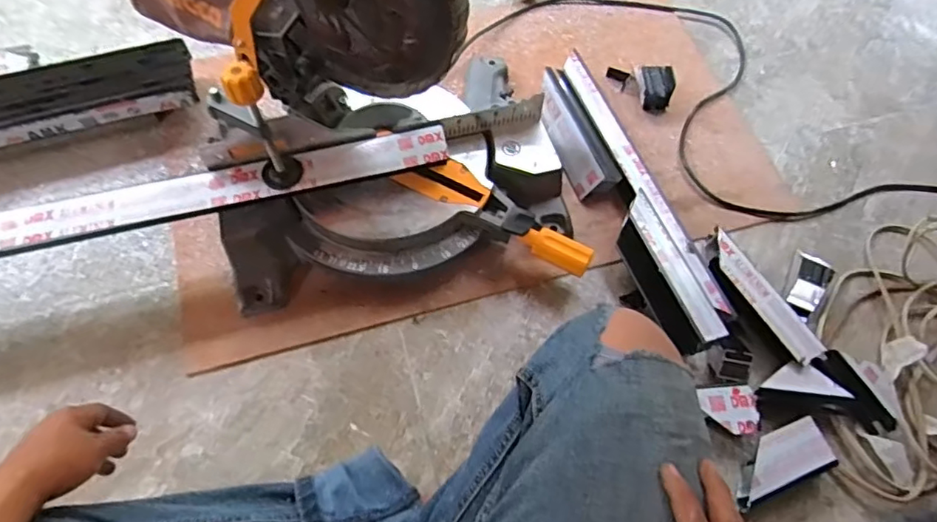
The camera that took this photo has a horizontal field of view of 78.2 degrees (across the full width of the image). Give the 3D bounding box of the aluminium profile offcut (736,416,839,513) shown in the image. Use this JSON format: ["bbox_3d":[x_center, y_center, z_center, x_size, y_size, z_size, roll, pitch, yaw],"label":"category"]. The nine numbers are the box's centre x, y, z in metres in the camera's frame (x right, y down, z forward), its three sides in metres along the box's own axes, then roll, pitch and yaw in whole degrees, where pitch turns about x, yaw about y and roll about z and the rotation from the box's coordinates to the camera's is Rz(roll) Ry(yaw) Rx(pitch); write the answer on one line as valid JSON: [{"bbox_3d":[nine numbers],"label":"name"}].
[{"bbox_3d":[0.358,0.235,0.674,0.121,0.041,0.060,-20,66,-11],"label":"aluminium profile offcut"}]

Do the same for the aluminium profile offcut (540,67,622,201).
[{"bbox_3d":[0.158,-0.195,0.882,0.062,0.045,0.212,-16,65,-9],"label":"aluminium profile offcut"}]

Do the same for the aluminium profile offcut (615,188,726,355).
[{"bbox_3d":[0.256,0.011,0.748,0.076,0.050,0.218,-15,65,-9],"label":"aluminium profile offcut"}]

